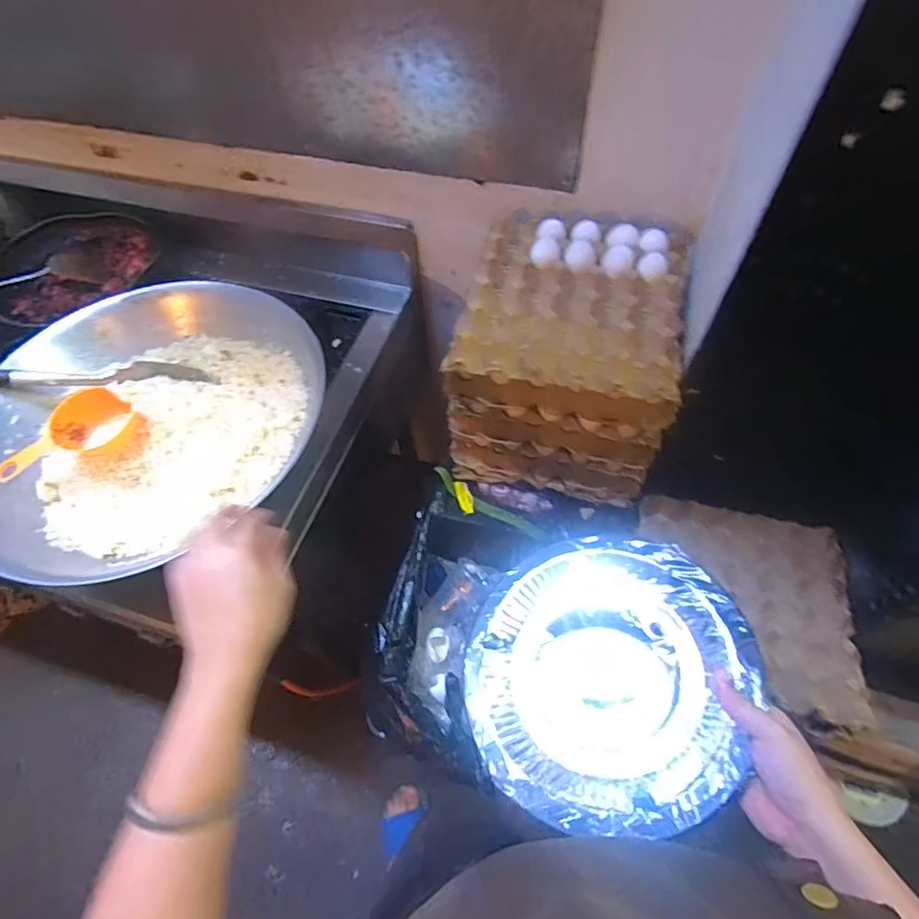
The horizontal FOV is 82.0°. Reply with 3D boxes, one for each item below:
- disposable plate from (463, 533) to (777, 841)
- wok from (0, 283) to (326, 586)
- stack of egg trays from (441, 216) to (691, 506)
[{"bbox_3d":[0.130,0.190,0.480,0.246,0.036,0.241,-13,52,20],"label":"disposable plate"},{"bbox_3d":[-0.420,-0.044,0.743,0.469,0.125,0.452,-19,61,-12],"label":"wok"},{"bbox_3d":[0.157,-0.143,0.810,0.305,0.303,0.274,13,59,7],"label":"stack of egg trays"}]

